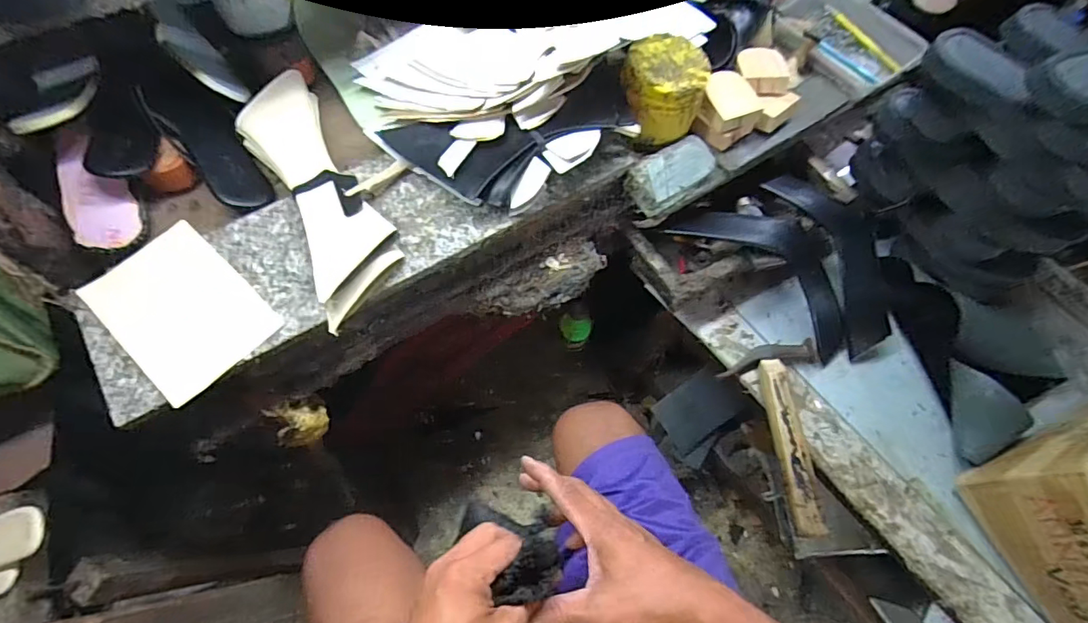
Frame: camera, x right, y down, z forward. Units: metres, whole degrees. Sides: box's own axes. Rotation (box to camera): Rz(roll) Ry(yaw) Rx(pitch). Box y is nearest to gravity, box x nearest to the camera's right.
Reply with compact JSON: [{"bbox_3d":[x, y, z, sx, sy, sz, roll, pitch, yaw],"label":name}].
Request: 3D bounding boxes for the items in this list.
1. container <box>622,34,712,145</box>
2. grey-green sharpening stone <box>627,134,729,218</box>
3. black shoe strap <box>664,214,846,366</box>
[{"bbox_3d":[0.134,-0.254,0.585,0.090,0.071,0.089,1,64,-2],"label":"container"},{"bbox_3d":[0.152,-0.158,0.604,0.114,0.036,0.062,-29,69,-15],"label":"grey-green sharpening stone"},{"bbox_3d":[0.300,-0.052,0.662,0.264,0.049,0.109,43,69,1],"label":"black shoe strap"}]

